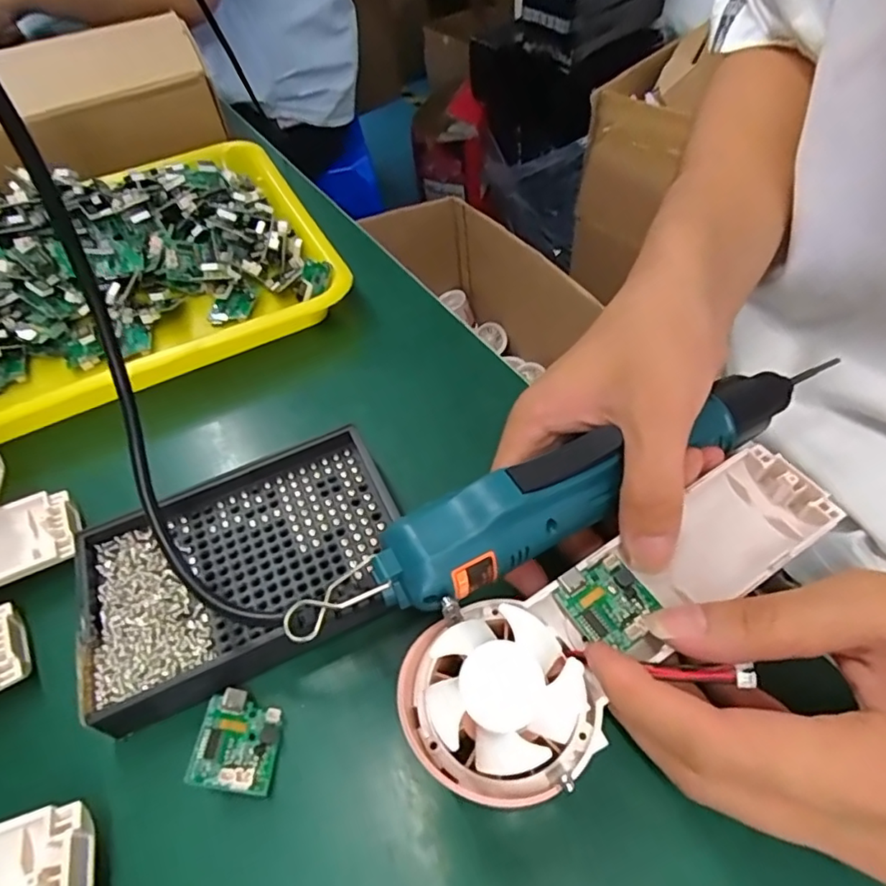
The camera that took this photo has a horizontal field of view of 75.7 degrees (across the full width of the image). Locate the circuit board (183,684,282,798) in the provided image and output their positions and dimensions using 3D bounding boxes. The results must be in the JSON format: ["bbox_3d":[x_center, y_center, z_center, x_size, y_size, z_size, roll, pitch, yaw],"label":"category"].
[{"bbox_3d":[-0.075,0.110,0.211,0.029,0.006,0.032,20,42,-14],"label":"circuit board"}]

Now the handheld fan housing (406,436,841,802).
[{"bbox_3d":[0.068,0.060,0.204,0.173,0.025,0.063,-26,58,-18],"label":"handheld fan housing"}]

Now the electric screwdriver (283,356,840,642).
[{"bbox_3d":[0.061,0.013,0.227,0.249,0.033,0.030,-22,57,-20],"label":"electric screwdriver"}]

